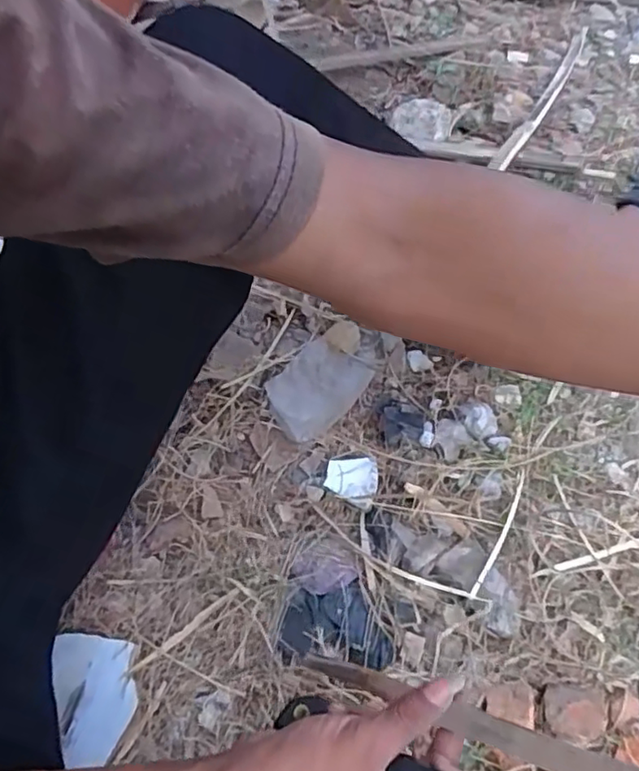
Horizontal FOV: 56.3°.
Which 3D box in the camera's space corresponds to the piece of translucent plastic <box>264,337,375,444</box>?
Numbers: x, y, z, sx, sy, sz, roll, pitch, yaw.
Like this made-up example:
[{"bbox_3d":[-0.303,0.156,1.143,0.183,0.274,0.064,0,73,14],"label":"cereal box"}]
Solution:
[{"bbox_3d":[-0.003,0.002,0.623,0.079,0.028,0.125,32,65,22],"label":"piece of translucent plastic"}]

